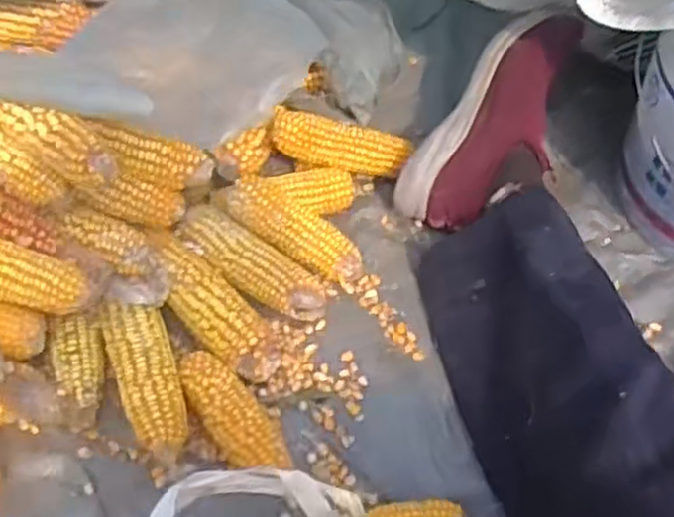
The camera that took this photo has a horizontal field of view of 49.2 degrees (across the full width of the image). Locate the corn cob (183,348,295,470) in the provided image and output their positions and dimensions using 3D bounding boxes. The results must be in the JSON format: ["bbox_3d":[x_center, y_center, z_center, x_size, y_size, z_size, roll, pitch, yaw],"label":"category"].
[{"bbox_3d":[-0.081,0.125,0.590,0.048,0.042,0.129,-30,62,-19],"label":"corn cob"}]

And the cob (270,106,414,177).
[{"bbox_3d":[0.004,-0.110,0.725,0.141,0.041,0.043,10,54,-22],"label":"cob"}]

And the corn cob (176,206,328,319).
[{"bbox_3d":[-0.079,0.008,0.671,0.155,0.039,0.042,34,62,19],"label":"corn cob"}]

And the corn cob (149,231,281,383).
[{"bbox_3d":[-0.110,0.042,0.643,0.157,0.041,0.055,39,64,22],"label":"corn cob"}]

